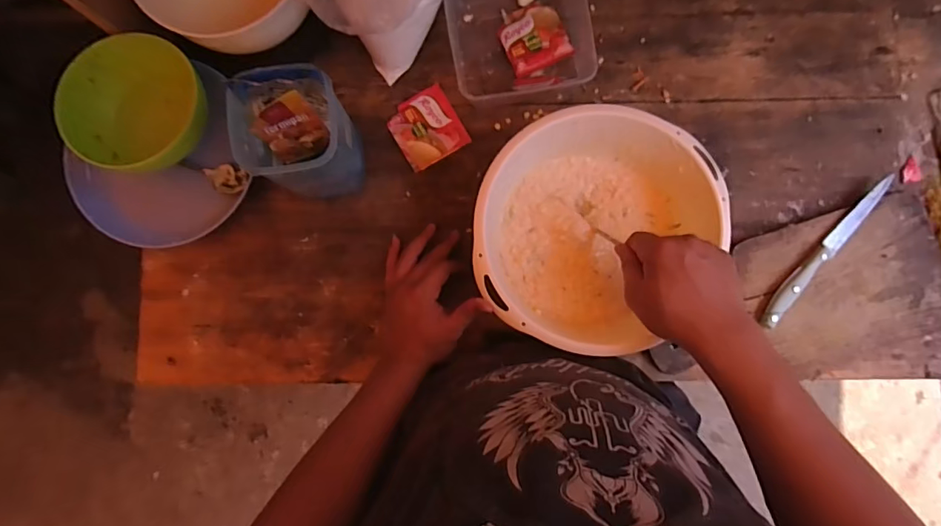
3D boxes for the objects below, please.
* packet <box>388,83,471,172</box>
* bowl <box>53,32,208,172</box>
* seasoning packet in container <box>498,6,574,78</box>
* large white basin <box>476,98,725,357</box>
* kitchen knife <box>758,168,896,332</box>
[{"bbox_3d":[-0.052,-0.164,0.591,0.079,0.011,0.082,-30,85,0],"label":"packet"},{"bbox_3d":[-0.366,-0.173,0.541,0.138,0.079,0.146,0,86,2],"label":"bowl"},{"bbox_3d":[0.077,-0.275,0.588,0.073,0.015,0.073,-23,85,0],"label":"seasoning packet in container"},{"bbox_3d":[0.126,-0.034,0.514,0.228,0.082,0.241,0,84,3],"label":"large white basin"},{"bbox_3d":[0.404,-0.016,0.550,0.021,0.015,0.226,41,88,5],"label":"kitchen knife"}]

